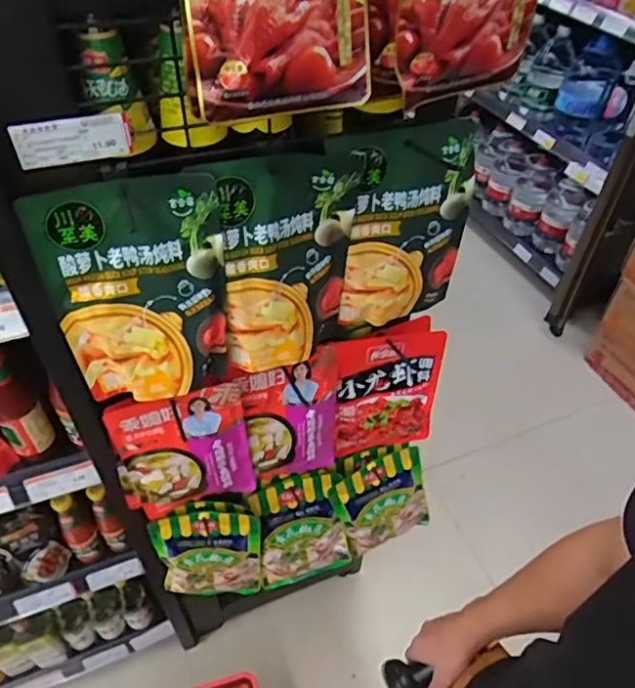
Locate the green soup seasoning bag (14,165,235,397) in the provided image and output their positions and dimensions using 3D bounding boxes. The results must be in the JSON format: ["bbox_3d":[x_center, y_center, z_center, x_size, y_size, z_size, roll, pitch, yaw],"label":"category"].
[{"bbox_3d":[-0.185,-0.046,0.583,0.174,0.253,0.022,-11,37,-13],"label":"green soup seasoning bag"}]

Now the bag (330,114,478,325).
[{"bbox_3d":[0.106,-0.136,0.664,0.157,0.255,0.030,-13,40,-11],"label":"bag"}]

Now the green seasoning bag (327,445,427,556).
[{"bbox_3d":[0.125,0.300,1.047,0.169,0.220,0.025,-25,34,-8],"label":"green seasoning bag"}]

